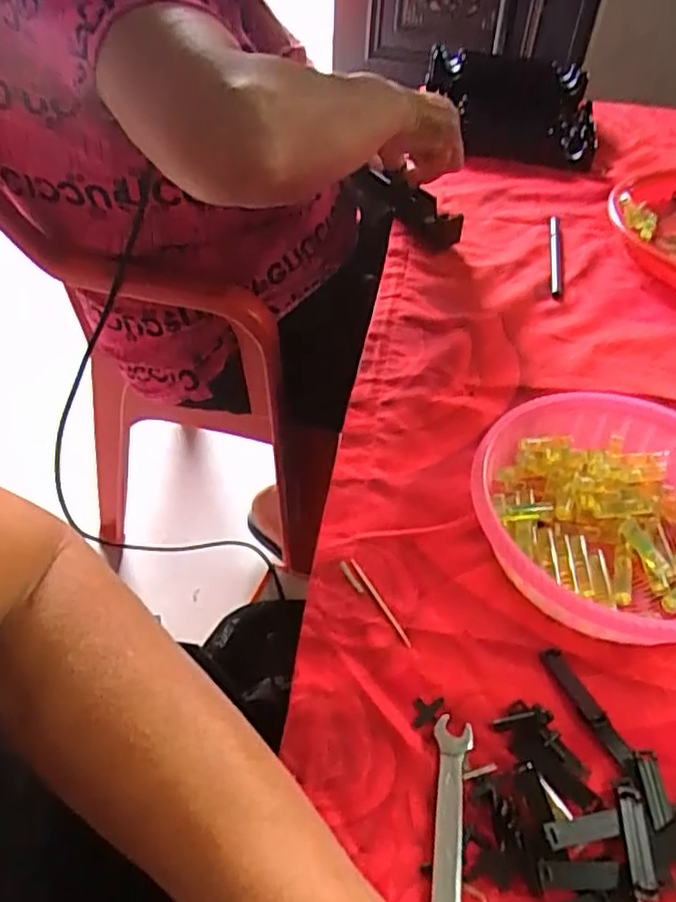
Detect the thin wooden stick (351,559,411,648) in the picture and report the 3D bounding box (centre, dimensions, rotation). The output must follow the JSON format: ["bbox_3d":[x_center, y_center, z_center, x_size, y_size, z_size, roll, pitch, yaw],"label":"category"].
[{"bbox_3d":[0.024,0.085,0.378,0.004,0.004,0.061,-22,52,-21],"label":"thin wooden stick"}]

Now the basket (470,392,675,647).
[{"bbox_3d":[0.165,0.043,0.399,0.164,0.051,0.164,6,47,3],"label":"basket"}]

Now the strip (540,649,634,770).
[{"bbox_3d":[0.128,0.130,0.344,0.011,0.004,0.065,-18,50,-18],"label":"strip"}]

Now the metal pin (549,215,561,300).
[{"bbox_3d":[0.212,-0.192,0.650,0.010,0.004,0.148,10,48,7],"label":"metal pin"}]

